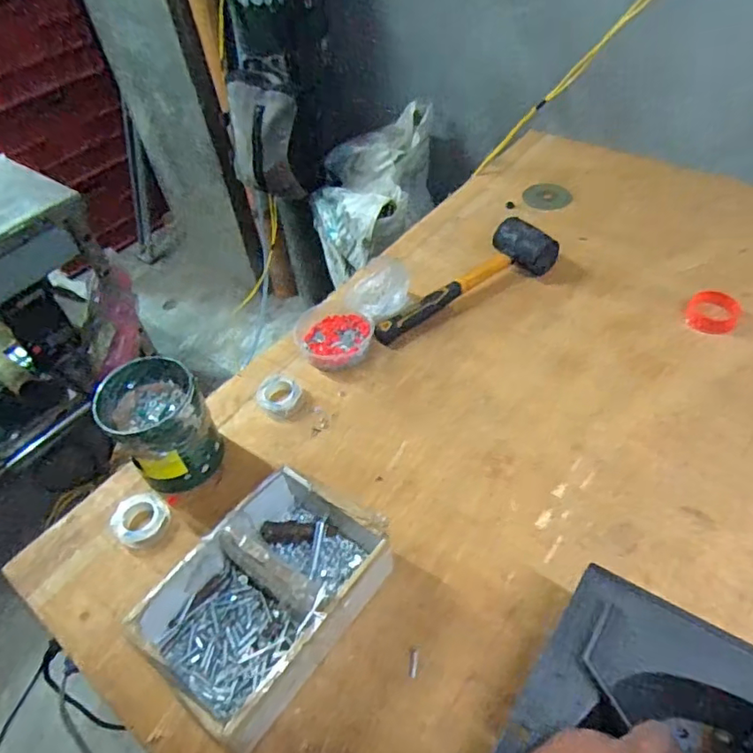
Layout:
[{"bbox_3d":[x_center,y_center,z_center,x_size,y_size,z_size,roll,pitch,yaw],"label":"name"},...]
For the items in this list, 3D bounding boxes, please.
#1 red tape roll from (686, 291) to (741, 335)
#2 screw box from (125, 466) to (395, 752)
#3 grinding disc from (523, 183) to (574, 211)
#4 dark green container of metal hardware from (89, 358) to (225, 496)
[{"bbox_3d":[0.480,-0.091,0.805,0.064,0.017,0.074,21,55,23],"label":"red tape roll"},{"bbox_3d":[-0.106,0.210,0.556,0.151,0.094,0.217,29,58,28],"label":"screw box"},{"bbox_3d":[0.324,-0.341,1.067,0.088,0.006,0.088,-3,49,4],"label":"grinding disc"},{"bbox_3d":[-0.256,0.062,0.683,0.117,0.122,0.104,31,59,29],"label":"dark green container of metal hardware"}]

